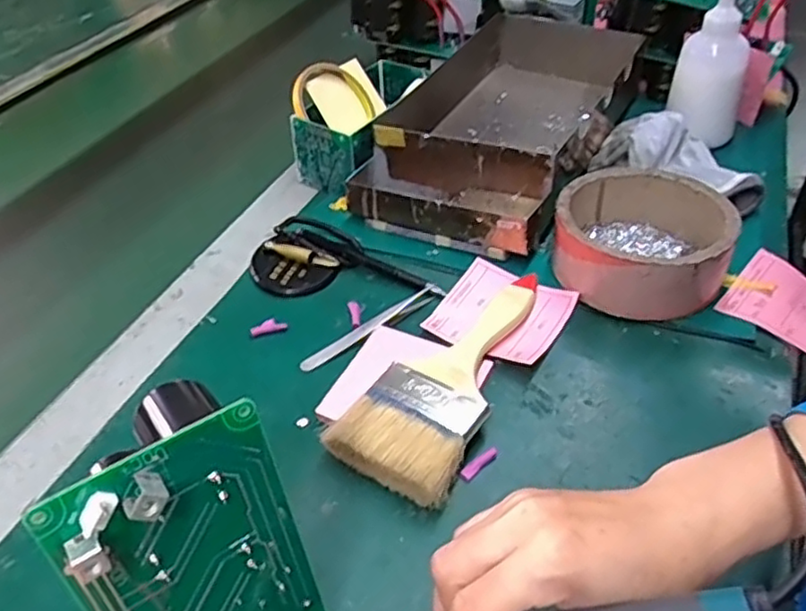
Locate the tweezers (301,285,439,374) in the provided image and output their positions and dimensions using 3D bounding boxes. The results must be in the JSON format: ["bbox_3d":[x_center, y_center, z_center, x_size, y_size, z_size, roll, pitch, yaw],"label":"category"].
[{"bbox_3d":[-0.022,0.014,0.478,0.113,0.007,0.014,-30,48,-25],"label":"tweezers"}]

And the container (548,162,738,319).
[{"bbox_3d":[0.175,-0.048,0.495,0.118,0.052,0.118,-3,42,3],"label":"container"}]

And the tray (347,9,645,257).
[{"bbox_3d":[0.098,-0.176,0.629,0.174,0.062,0.325,16,46,22],"label":"tray"}]

